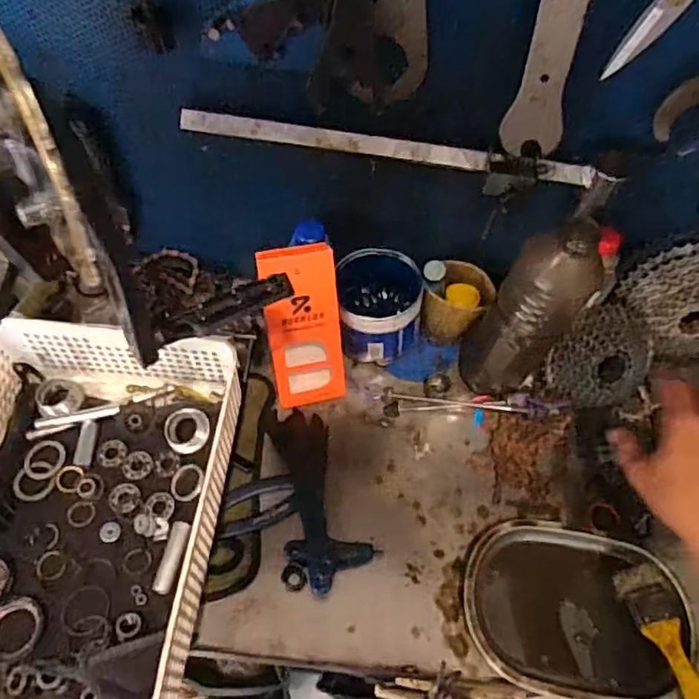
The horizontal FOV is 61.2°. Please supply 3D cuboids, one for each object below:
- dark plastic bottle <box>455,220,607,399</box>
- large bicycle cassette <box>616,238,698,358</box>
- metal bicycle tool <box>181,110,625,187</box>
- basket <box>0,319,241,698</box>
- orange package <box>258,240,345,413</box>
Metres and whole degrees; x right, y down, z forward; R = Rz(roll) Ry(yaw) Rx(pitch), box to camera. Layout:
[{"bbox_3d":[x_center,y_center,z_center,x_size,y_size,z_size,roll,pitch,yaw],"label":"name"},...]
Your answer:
[{"bbox_3d":[0.188,-0.048,0.602,0.088,0.273,0.096,33,63,14],"label":"dark plastic bottle"},{"bbox_3d":[0.388,-0.054,0.651,0.152,0.130,0.032,51,24,-17],"label":"large bicycle cassette"},{"bbox_3d":[0.046,-0.181,0.531,0.387,0.025,0.018,6,60,-1],"label":"metal bicycle tool"},{"bbox_3d":[-0.237,0.137,0.504,0.235,0.087,0.340,6,60,-1],"label":"basket"},{"bbox_3d":[-0.051,-0.027,0.635,0.082,0.184,0.047,-8,35,-8],"label":"orange package"}]

